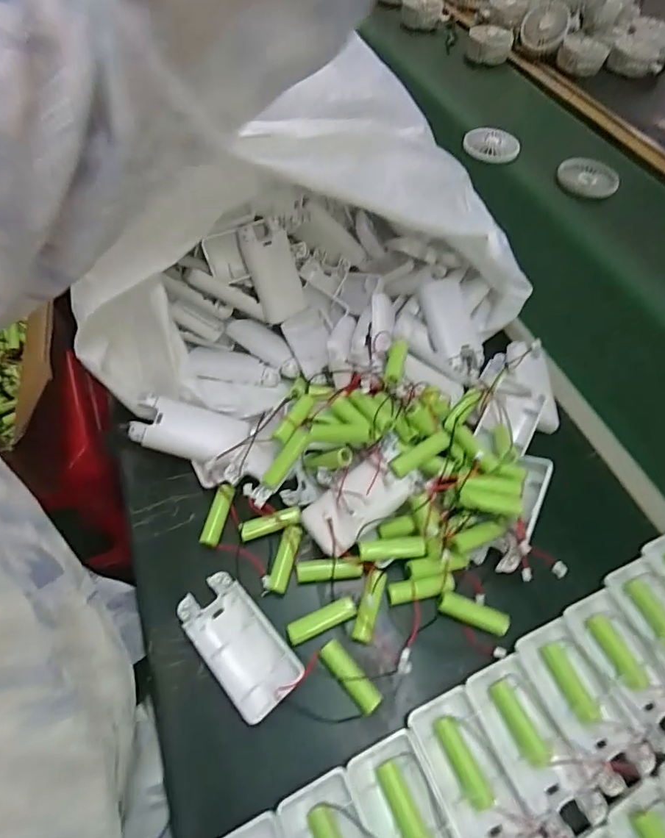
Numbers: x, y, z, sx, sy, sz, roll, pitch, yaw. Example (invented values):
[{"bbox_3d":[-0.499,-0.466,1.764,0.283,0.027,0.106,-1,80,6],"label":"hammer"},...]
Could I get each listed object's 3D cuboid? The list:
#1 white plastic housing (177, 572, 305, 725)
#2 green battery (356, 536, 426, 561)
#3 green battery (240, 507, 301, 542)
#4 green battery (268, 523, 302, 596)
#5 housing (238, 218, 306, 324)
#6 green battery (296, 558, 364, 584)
[{"bbox_3d":[-0.066,0.157,0.328,0.047,0.015,0.094,-37,69,-22],"label":"white plastic housing"},{"bbox_3d":[0.045,0.099,0.354,0.050,0.014,0.015,-6,60,-7],"label":"green battery"},{"bbox_3d":[-0.049,0.082,0.372,0.048,0.011,0.013,-16,62,-13],"label":"green battery"},{"bbox_3d":[-0.037,0.108,0.364,0.014,0.014,0.050,12,60,3],"label":"green battery"},{"bbox_3d":[-0.057,-0.143,0.461,0.041,0.095,0.023,-32,38,-19],"label":"housing"},{"bbox_3d":[-0.002,0.115,0.358,0.049,0.014,0.014,-3,60,-6],"label":"green battery"}]

